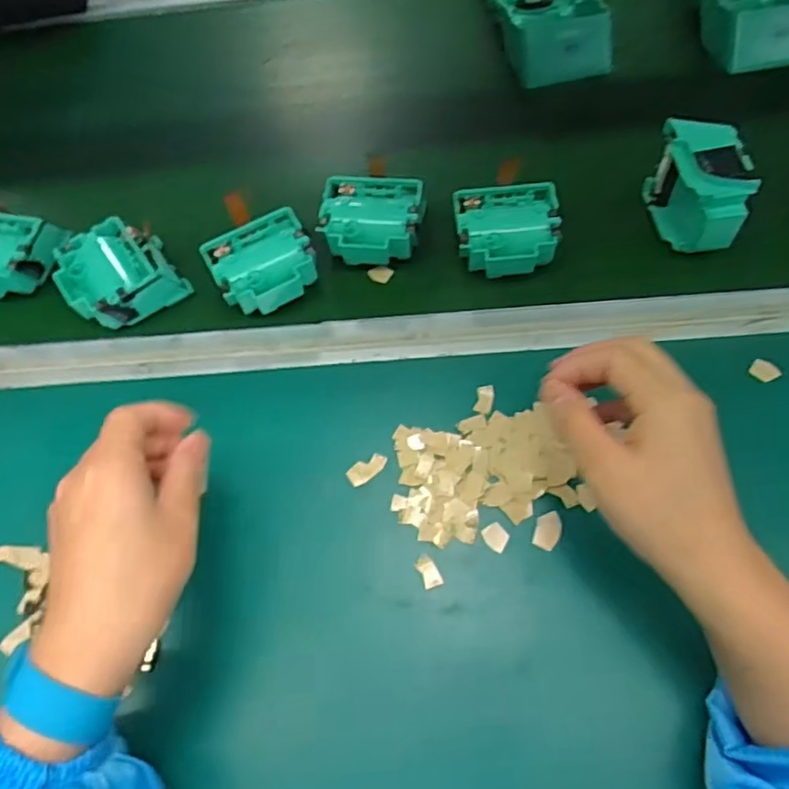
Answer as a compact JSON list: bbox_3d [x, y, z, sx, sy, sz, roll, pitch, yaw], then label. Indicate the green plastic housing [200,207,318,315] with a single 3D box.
[{"bbox_3d":[-0.097,-0.097,0.495,0.073,0.030,0.066,-26,69,-8],"label":"green plastic housing"}]

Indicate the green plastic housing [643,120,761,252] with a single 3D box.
[{"bbox_3d":[0.215,-0.144,0.473,0.040,0.082,0.082,-2,68,1],"label":"green plastic housing"}]

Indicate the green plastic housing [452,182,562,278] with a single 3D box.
[{"bbox_3d":[0.082,-0.117,0.492,0.072,0.045,0.068,-4,68,1],"label":"green plastic housing"}]

